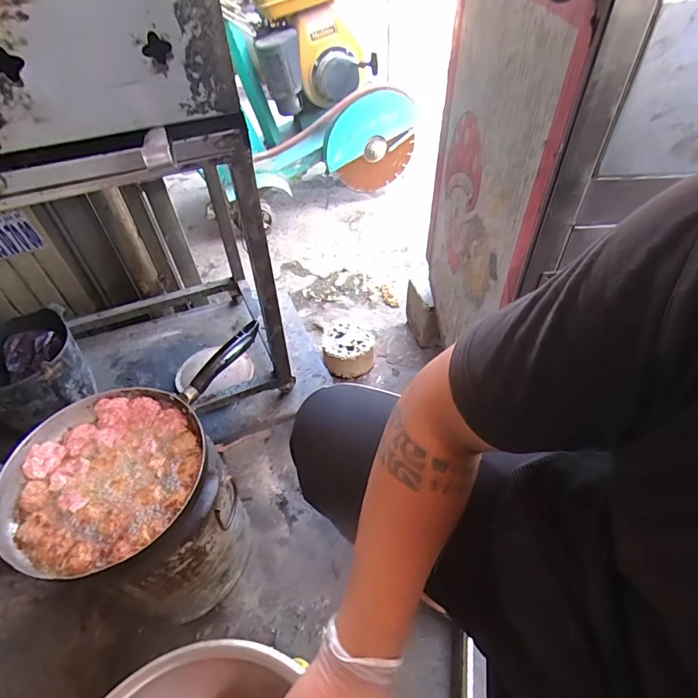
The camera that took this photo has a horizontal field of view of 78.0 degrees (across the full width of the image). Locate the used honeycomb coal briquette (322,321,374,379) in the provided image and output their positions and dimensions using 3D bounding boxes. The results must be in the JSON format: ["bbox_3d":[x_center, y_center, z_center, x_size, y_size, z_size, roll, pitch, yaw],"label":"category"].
[{"bbox_3d":[0.000,0.005,1.185,0.140,0.086,0.127,-5,48,-1],"label":"used honeycomb coal briquette"}]

